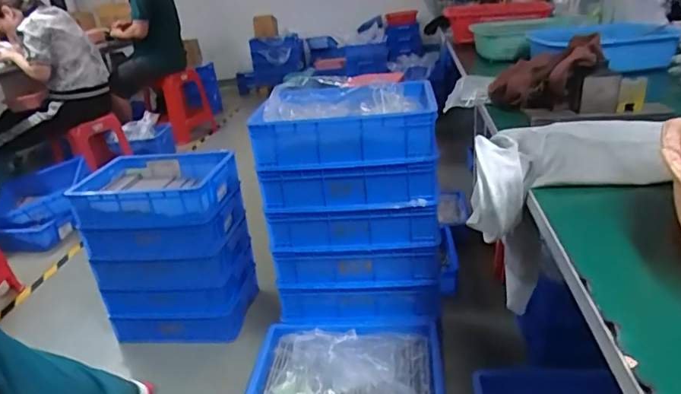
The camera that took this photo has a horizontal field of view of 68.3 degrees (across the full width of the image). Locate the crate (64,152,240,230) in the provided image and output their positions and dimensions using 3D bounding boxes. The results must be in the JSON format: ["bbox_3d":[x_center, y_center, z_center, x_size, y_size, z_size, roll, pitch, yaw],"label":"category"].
[{"bbox_3d":[-0.531,-0.026,1.471,0.418,0.120,0.311,-4,24,6],"label":"crate"}]

